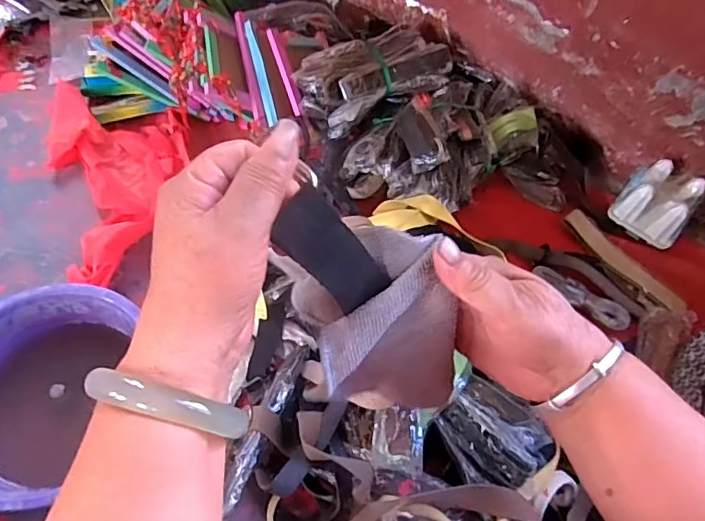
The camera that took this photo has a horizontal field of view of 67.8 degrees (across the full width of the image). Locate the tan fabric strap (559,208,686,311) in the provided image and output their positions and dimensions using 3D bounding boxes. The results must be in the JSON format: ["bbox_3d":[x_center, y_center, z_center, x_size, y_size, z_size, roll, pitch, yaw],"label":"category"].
[{"bbox_3d":[0.492,0.001,0.954,0.041,0.024,0.247,-31,66,-20],"label":"tan fabric strap"}]

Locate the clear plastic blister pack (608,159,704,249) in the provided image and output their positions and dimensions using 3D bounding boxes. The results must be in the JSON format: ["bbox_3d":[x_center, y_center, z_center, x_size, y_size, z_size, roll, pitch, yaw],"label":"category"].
[{"bbox_3d":[0.557,-0.106,0.960,0.121,0.122,0.107,37,63,17],"label":"clear plastic blister pack"}]

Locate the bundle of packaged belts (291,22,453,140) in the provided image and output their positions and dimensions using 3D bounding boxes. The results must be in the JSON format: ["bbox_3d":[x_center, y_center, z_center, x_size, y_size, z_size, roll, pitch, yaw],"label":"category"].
[{"bbox_3d":[0.046,-0.360,0.996,0.325,0.080,0.158,-35,67,-22],"label":"bundle of packaged belts"}]

